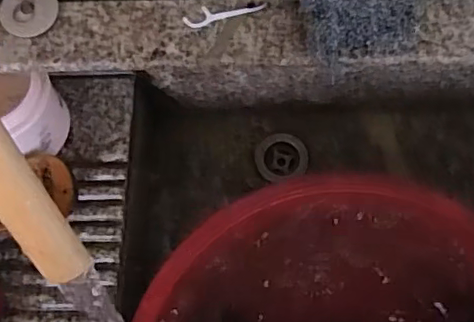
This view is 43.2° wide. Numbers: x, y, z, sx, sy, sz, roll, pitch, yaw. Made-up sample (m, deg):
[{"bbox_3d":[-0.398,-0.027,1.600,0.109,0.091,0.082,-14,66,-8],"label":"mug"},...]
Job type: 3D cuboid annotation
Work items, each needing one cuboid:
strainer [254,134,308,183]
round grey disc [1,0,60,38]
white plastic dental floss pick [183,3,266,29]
[{"bbox_3d":[0.050,-0.005,0.684,0.058,0.016,0.053,0,73,1],"label":"strainer"},{"bbox_3d":[-0.168,-0.122,0.484,0.043,0.010,0.044,0,73,1],"label":"round grey disc"},{"bbox_3d":[-0.011,-0.124,0.491,0.067,0.004,0.018,-17,74,-4],"label":"white plastic dental floss pick"}]

